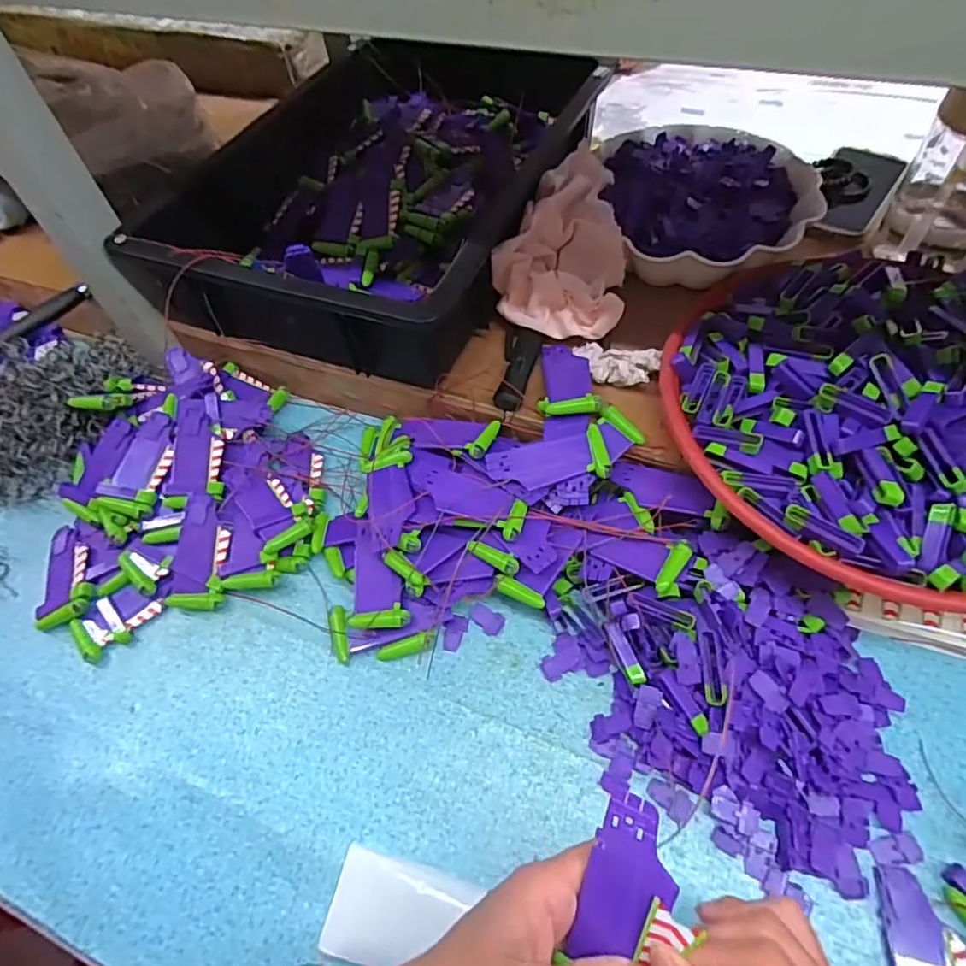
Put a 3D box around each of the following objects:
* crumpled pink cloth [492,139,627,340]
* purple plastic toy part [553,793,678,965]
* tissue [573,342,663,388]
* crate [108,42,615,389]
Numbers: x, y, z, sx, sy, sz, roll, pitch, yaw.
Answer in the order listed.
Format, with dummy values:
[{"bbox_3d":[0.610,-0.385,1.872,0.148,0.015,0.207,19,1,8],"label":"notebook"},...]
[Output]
[{"bbox_3d":[0.072,-0.212,0.511,0.106,0.063,0.160,6,57,9],"label":"crumpled pink cloth"},{"bbox_3d":[0.063,0.180,0.254,0.036,0.004,0.077,14,86,30],"label":"purple plastic toy part"},{"bbox_3d":[0.106,-0.099,0.476,0.071,0.024,0.036,24,62,19],"label":"tissue"},{"bbox_3d":[-0.075,-0.313,0.581,0.306,0.101,0.474,19,60,17],"label":"crate"}]

